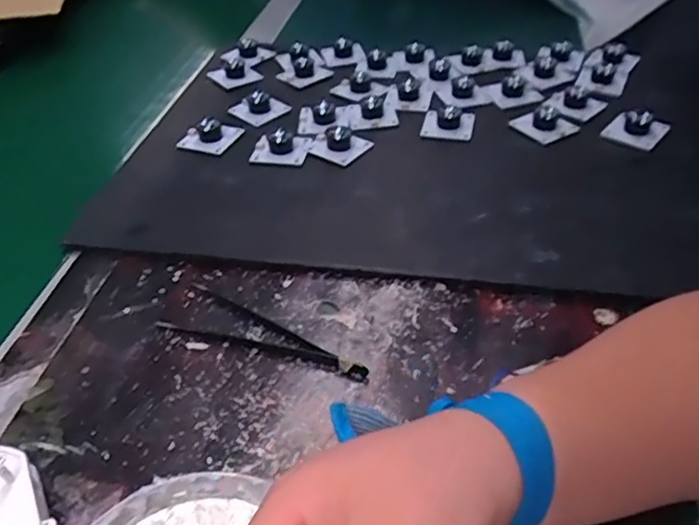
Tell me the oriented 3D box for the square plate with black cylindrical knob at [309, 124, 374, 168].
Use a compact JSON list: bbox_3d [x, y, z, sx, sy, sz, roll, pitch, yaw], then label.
[{"bbox_3d":[-0.009,-0.102,0.517,0.043,0.018,0.041,26,48,26],"label":"square plate with black cylindrical knob"}]

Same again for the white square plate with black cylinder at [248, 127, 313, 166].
[{"bbox_3d":[-0.058,-0.102,0.515,0.048,0.021,0.044,-2,42,-2],"label":"white square plate with black cylinder"}]

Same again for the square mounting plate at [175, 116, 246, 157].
[{"bbox_3d":[-0.121,-0.114,0.537,0.044,0.023,0.041,15,44,16],"label":"square mounting plate"}]

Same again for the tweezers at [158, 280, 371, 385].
[{"bbox_3d":[-0.052,0.047,0.369,0.132,0.005,0.038,22,46,23],"label":"tweezers"}]

